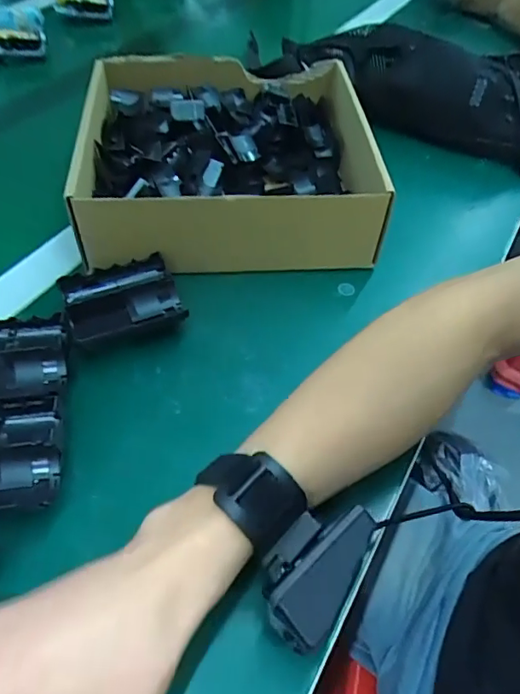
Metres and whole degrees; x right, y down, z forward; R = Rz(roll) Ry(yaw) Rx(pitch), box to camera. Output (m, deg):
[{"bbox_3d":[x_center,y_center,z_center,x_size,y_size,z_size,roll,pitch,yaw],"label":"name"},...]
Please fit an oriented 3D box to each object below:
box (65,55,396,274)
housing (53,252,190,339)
[{"bbox_3d":[-0.022,-0.173,0.474,0.258,0.069,0.229,-2,51,-5],"label":"box"},{"bbox_3d":[-0.099,-0.034,0.376,0.078,0.022,0.059,-15,53,-15],"label":"housing"}]

